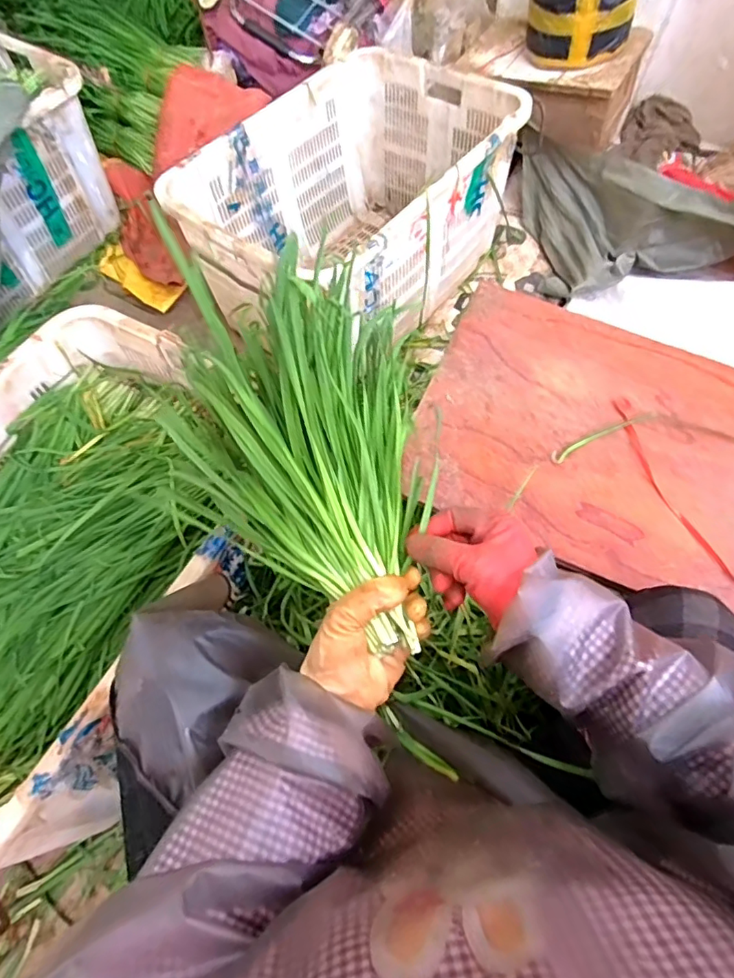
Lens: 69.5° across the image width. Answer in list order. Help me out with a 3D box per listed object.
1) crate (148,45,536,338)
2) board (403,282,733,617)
[{"bbox_3d":[-0.017,-0.606,1.208,0.482,0.406,0.723,33,68,14],"label":"crate"},{"bbox_3d":[0.376,-0.055,0.688,0.581,0.014,0.401,24,63,7],"label":"board"}]

